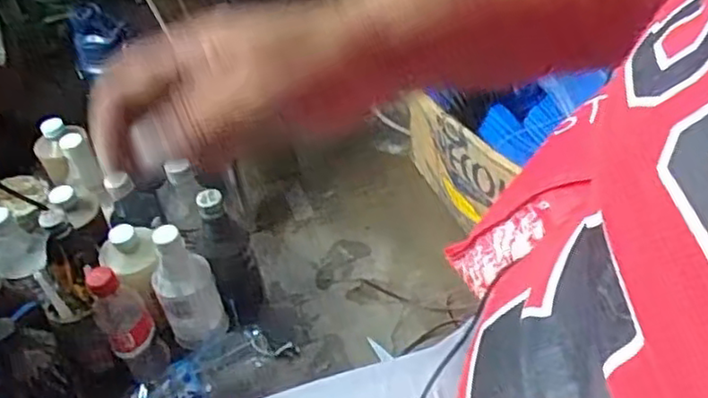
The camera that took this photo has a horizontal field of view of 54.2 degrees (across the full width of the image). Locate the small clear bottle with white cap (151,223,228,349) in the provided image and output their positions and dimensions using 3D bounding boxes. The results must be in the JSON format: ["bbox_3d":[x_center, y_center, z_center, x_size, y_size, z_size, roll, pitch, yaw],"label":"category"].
[{"bbox_3d":[-0.194,0.102,0.802,0.067,0.147,0.056,-22,47,-16],"label":"small clear bottle with white cap"}]

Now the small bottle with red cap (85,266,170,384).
[{"bbox_3d":[-0.253,0.137,0.769,0.054,0.153,0.069,-25,49,-19],"label":"small bottle with red cap"}]

